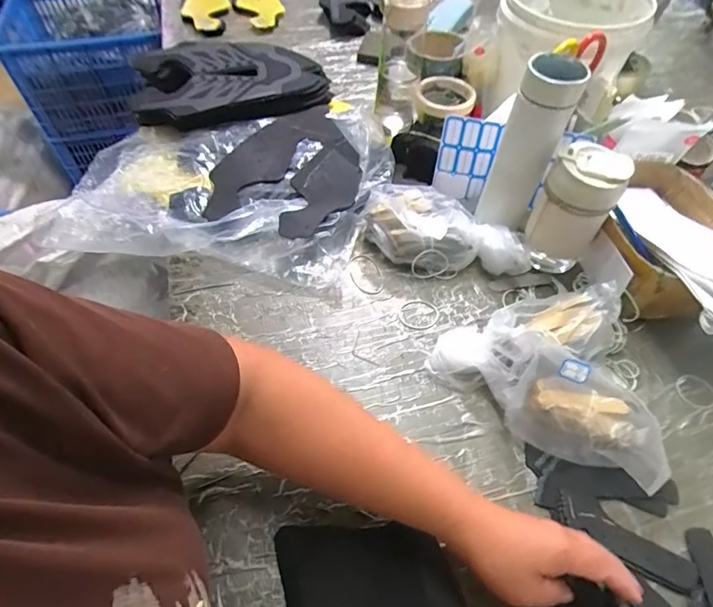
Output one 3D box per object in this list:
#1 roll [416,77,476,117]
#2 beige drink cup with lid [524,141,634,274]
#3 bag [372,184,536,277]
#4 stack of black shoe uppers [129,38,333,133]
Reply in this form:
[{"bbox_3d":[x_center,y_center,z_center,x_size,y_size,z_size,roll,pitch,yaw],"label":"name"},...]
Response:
[{"bbox_3d":[0.143,-0.330,0.723,0.093,0.017,0.103,11,54,7],"label":"roll"},{"bbox_3d":[0.260,-0.107,0.555,0.076,0.154,0.074,1,54,-1],"label":"beige drink cup with lid"},{"bbox_3d":[0.120,-0.098,0.610,0.218,0.067,0.114,15,55,9],"label":"bag"},{"bbox_3d":[-0.215,-0.389,0.784,0.323,0.058,0.231,-5,54,-5],"label":"stack of black shoe uppers"}]

